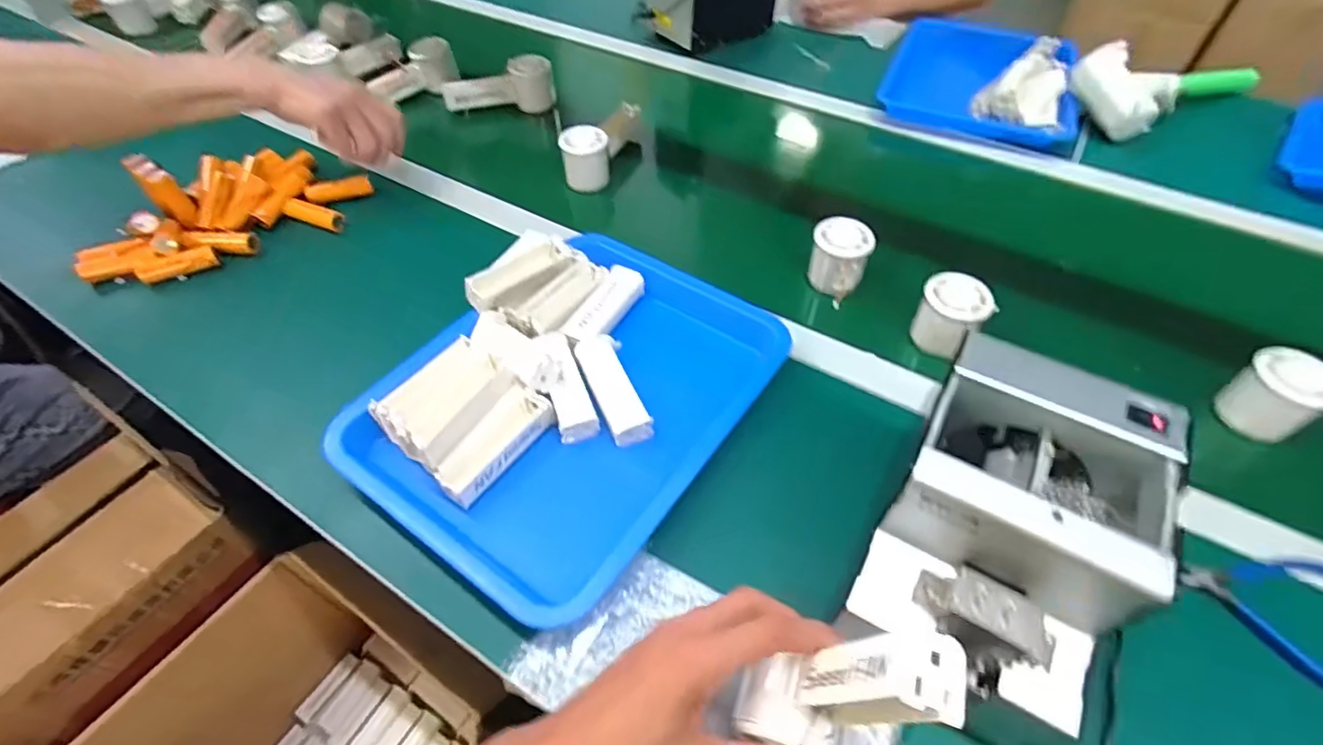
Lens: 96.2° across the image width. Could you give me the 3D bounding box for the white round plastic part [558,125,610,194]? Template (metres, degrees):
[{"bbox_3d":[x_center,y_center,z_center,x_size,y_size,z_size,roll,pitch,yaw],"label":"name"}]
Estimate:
[{"bbox_3d":[-0.091,-0.257,0.727,0.054,0.065,0.046,-4,51,-3],"label":"white round plastic part"}]

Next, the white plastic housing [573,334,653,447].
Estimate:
[{"bbox_3d":[-0.042,0.015,0.511,0.038,0.022,0.105,-16,53,-13],"label":"white plastic housing"}]

